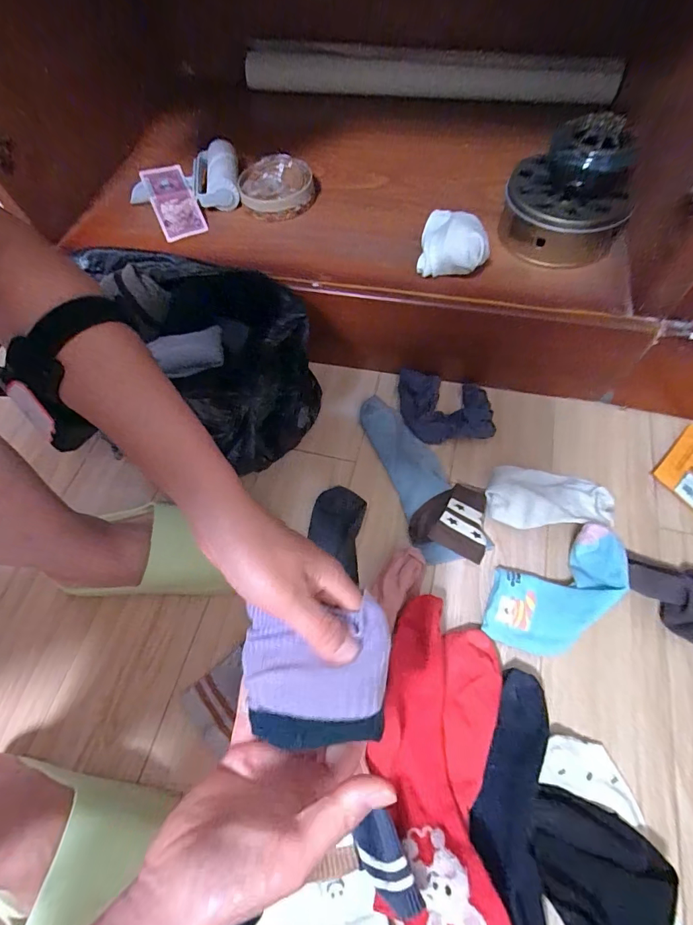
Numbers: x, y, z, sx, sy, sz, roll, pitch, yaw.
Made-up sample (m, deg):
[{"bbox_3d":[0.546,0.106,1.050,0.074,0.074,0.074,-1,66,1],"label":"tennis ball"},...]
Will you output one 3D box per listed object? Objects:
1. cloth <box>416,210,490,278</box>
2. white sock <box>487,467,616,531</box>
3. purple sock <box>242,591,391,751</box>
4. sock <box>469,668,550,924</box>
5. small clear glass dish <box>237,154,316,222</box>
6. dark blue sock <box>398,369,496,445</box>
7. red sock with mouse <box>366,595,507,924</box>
[{"bbox_3d":[0.129,-0.261,0.490,0.080,0.058,0.076,10,65,9],"label":"cloth"},{"bbox_3d":[0.243,0.043,0.490,0.145,0.046,0.082,6,63,7],"label":"white sock"},{"bbox_3d":[-0.019,0.132,0.261,0.094,0.022,0.079,-8,63,-1],"label":"purple sock"},{"bbox_3d":[0.147,0.302,0.368,0.063,0.036,0.209,10,64,8],"label":"sock"},{"bbox_3d":[-0.097,-0.386,0.581,0.103,0.038,0.102,-1,64,3],"label":"small clear glass dish"},{"bbox_3d":[0.134,-0.079,0.566,0.118,0.021,0.107,-5,63,1],"label":"dark blue sock"},{"bbox_3d":[0.083,0.271,0.377,0.118,0.056,0.277,6,63,7],"label":"red sock with mouse"}]

